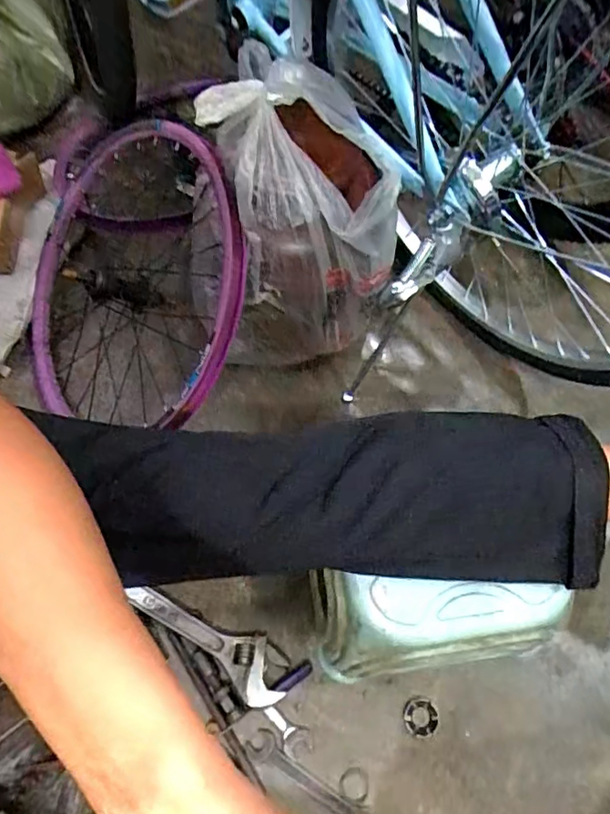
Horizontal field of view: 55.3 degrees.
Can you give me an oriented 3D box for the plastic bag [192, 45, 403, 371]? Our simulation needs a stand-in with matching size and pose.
[{"bbox_3d":[0.005,-0.221,0.716,0.208,0.366,0.237,5,67,4],"label":"plastic bag"}]

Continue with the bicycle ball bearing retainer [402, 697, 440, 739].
[{"bbox_3d":[0.138,0.368,0.689,0.043,0.008,0.043,-1,67,2],"label":"bicycle ball bearing retainer"}]

